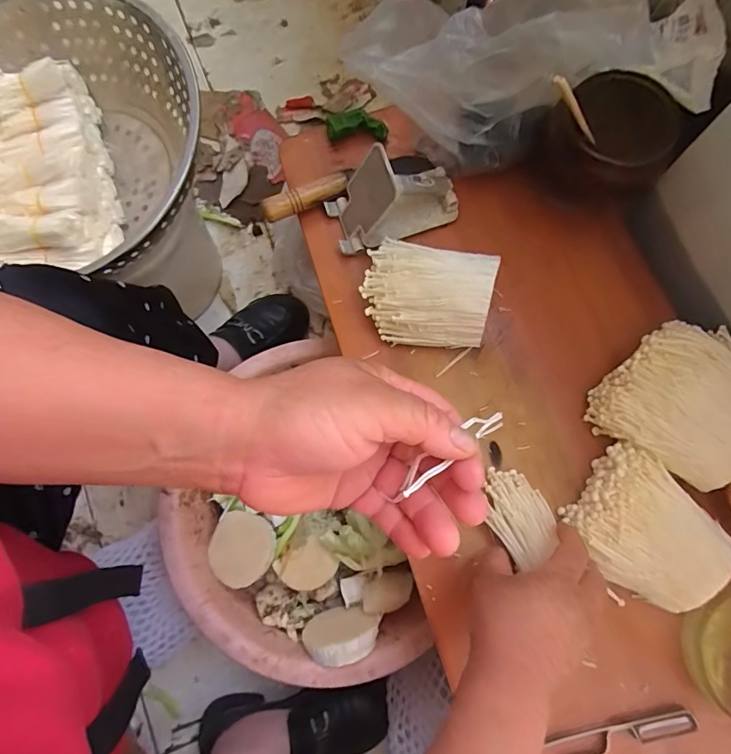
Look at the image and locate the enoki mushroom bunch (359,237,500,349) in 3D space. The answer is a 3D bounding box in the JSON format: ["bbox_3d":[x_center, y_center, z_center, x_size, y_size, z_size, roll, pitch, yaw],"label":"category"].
[{"bbox_3d":[0.058,-0.083,0.452,0.117,0.065,0.097,9,79,1],"label":"enoki mushroom bunch"}]

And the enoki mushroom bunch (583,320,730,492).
[{"bbox_3d":[0.288,0.019,0.417,0.112,0.094,0.121,40,81,6],"label":"enoki mushroom bunch"}]

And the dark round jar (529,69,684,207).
[{"bbox_3d":[0.228,-0.223,0.438,0.110,0.071,0.094,37,80,6],"label":"dark round jar"}]

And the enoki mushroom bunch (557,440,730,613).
[{"bbox_3d":[0.244,0.134,0.408,0.092,0.063,0.120,-41,82,-8],"label":"enoki mushroom bunch"}]

